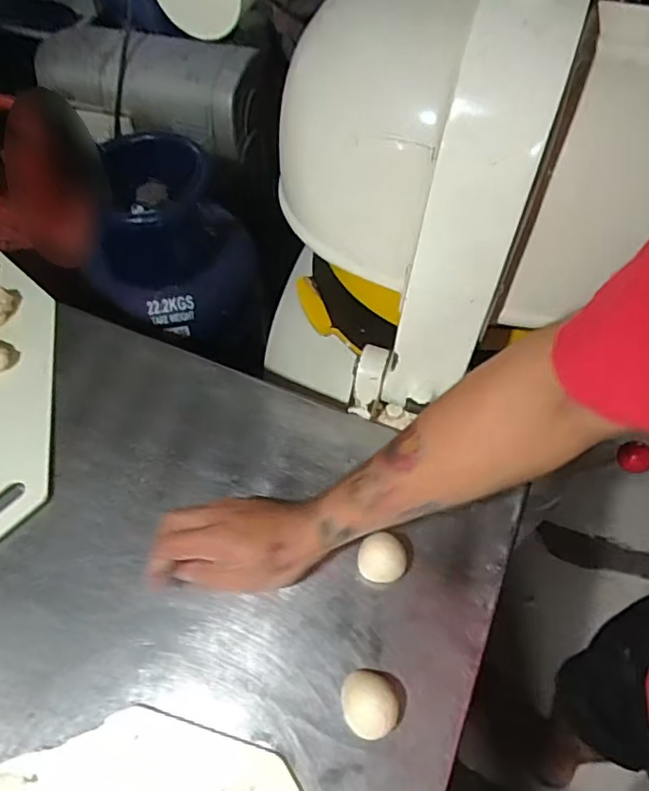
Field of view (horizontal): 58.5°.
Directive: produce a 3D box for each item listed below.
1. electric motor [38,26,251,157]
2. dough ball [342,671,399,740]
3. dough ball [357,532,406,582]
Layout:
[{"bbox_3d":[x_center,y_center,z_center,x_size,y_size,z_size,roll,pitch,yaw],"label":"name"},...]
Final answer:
[{"bbox_3d":[-0.334,-0.558,1.035,0.412,0.151,0.139,8,58,5],"label":"electric motor"},{"bbox_3d":[0.036,0.245,0.462,0.043,0.024,0.048,-12,58,-10],"label":"dough ball"},{"bbox_3d":[0.051,0.147,0.523,0.041,0.030,0.038,1,56,-1],"label":"dough ball"}]

